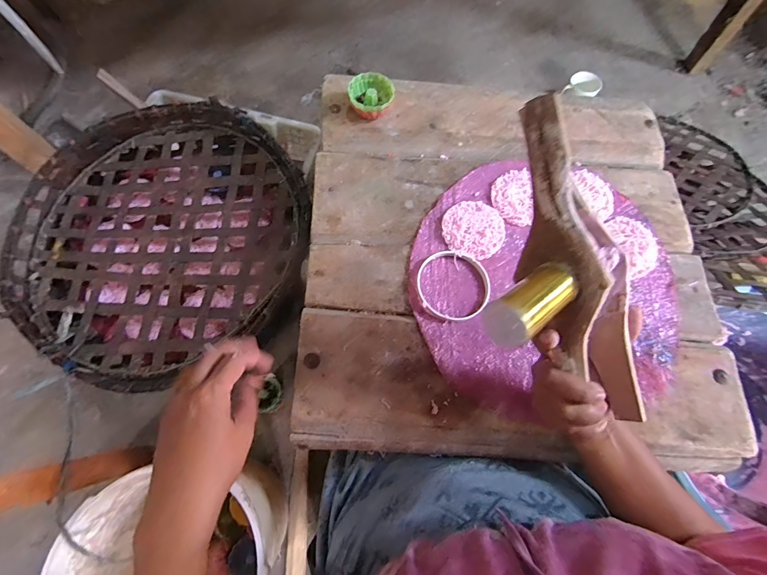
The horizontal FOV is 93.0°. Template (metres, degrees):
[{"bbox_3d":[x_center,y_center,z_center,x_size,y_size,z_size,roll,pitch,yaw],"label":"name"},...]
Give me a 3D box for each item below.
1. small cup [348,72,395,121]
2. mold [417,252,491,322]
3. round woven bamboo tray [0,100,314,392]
[{"bbox_3d":[-0.017,-0.263,0.512,0.061,0.037,0.063,1,70,-2],"label":"small cup"},{"bbox_3d":[0.085,-0.003,0.443,0.092,0.010,0.086,1,70,-2],"label":"mold"},{"bbox_3d":[-0.337,-0.084,0.546,0.424,0.095,0.414,1,70,-2],"label":"round woven bamboo tray"}]

